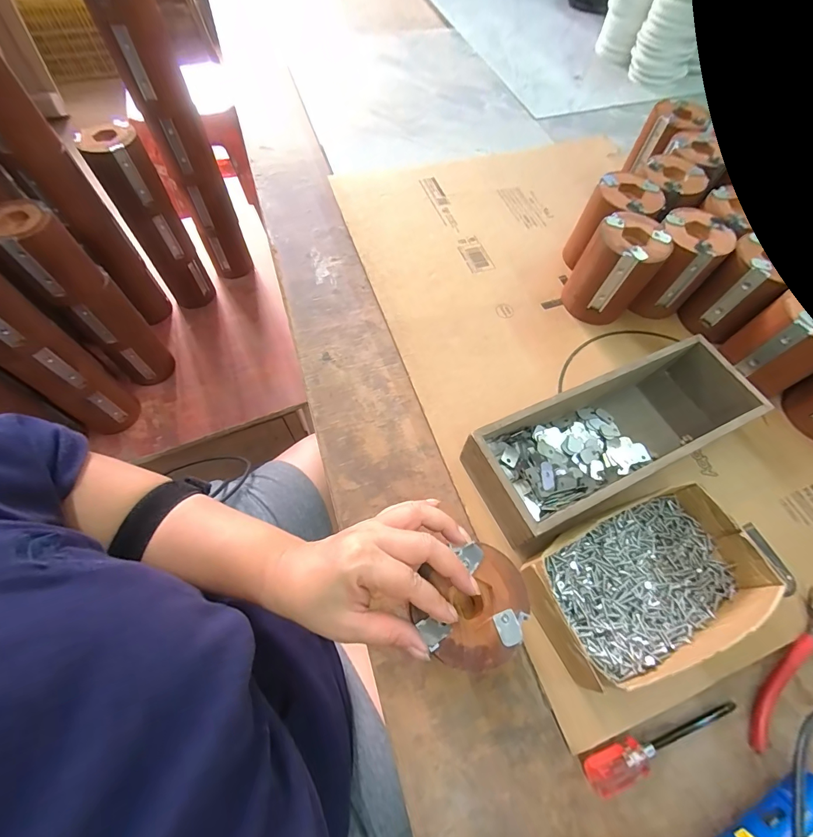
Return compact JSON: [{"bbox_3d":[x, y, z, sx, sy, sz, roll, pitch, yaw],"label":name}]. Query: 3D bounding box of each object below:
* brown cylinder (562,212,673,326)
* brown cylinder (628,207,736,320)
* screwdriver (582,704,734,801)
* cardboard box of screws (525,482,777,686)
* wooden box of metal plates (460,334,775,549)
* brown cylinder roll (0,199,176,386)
[{"bbox_3d":[0.246,-0.174,0.459,0.075,0.102,0.077,1,63,-2],"label":"brown cylinder"},{"bbox_3d":[0.321,-0.185,0.468,0.076,0.098,0.081,3,63,0],"label":"brown cylinder"},{"bbox_3d":[0.200,0.248,0.298,0.139,0.020,0.022,-16,65,-10],"label":"screwdriver"},{"bbox_3d":[0.196,0.138,0.327,0.189,0.061,0.112,-20,66,-12],"label":"cardboard box of screws"},{"bbox_3d":[0.203,0.017,0.382,0.290,0.069,0.100,-22,66,-13],"label":"wooden box of metal plates"},{"bbox_3d":[-0.454,-0.157,0.570,0.066,0.294,0.081,38,68,16],"label":"brown cylinder roll"}]

